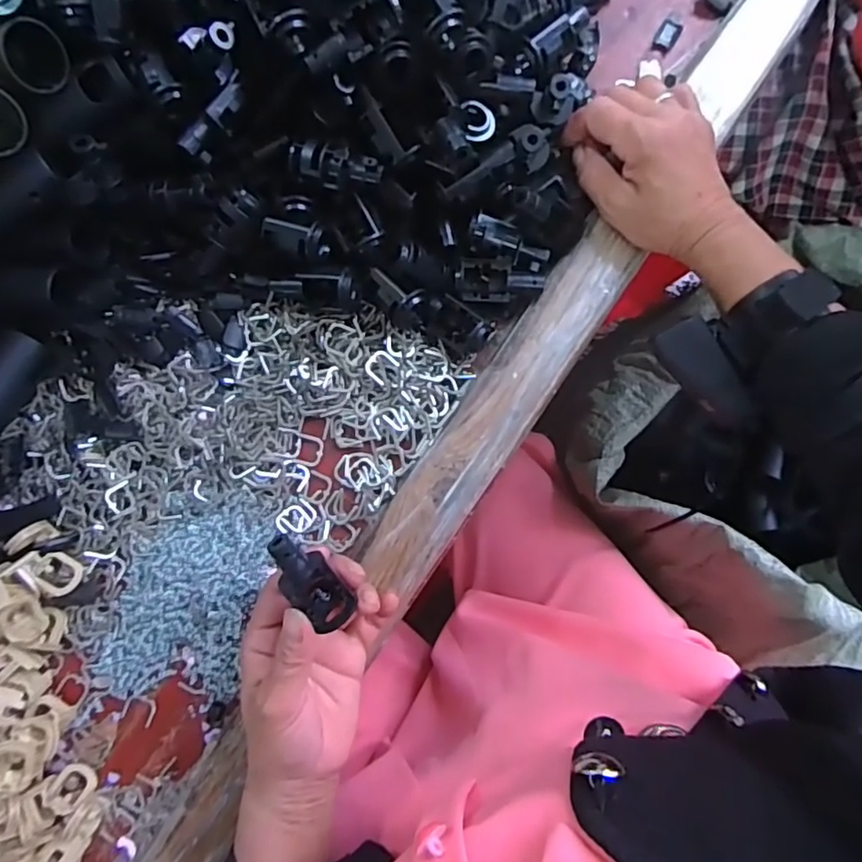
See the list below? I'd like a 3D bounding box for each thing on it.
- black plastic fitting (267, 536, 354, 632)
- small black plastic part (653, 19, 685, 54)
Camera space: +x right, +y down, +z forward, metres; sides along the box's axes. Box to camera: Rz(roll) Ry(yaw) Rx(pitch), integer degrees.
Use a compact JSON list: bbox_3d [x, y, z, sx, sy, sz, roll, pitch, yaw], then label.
[{"bbox_3d":[-0.060,0.072,0.296,0.022,0.021,0.056,-32,120,-3],"label":"black plastic fitting"},{"bbox_3d":[0.157,-0.263,0.400,0.014,0.004,0.021,26,87,-1],"label":"small black plastic part"}]

